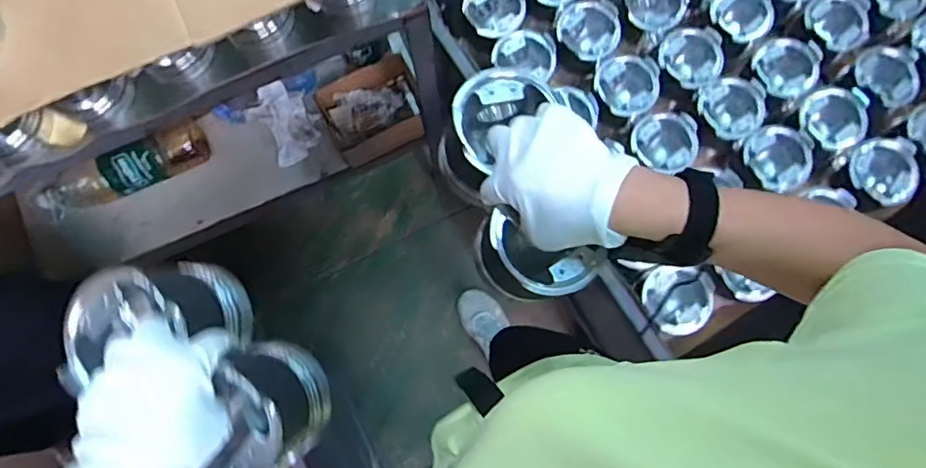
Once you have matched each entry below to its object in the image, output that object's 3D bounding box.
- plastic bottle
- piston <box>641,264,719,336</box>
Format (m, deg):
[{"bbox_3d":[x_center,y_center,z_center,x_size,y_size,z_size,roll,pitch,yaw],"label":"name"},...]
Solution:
[{"bbox_3d":[-0.678,-0.125,1.111,0.334,0.094,0.106,-29,80,-5],"label":"plastic bottle"},{"bbox_3d":[0.311,0.097,0.809,0.095,0.063,0.094,-1,79,0],"label":"piston"}]

